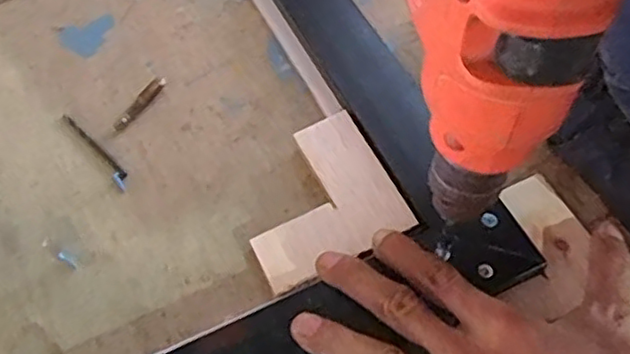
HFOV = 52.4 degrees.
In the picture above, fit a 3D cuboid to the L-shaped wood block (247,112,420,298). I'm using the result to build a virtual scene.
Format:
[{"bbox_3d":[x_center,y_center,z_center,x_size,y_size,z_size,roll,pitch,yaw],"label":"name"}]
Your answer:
[{"bbox_3d":[-0.001,0.013,0.380,0.089,0.016,0.087,-24,61,-14],"label":"L-shaped wood block"}]

